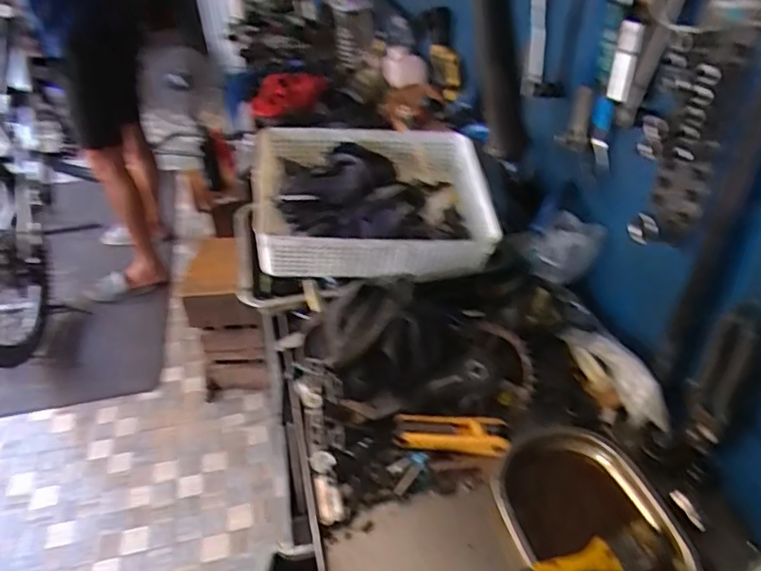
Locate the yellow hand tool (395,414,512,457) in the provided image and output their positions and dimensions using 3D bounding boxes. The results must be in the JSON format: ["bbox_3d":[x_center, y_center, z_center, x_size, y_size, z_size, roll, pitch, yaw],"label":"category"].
[{"bbox_3d":[0.085,0.175,0.682,0.128,0.021,0.043,2,38,5],"label":"yellow hand tool"}]

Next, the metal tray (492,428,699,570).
[{"bbox_3d":[0.214,0.241,0.591,0.166,0.031,0.217,-9,38,-8],"label":"metal tray"}]

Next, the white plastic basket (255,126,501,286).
[{"bbox_3d":[-0.007,-0.125,0.864,0.336,0.121,0.264,-3,37,-1],"label":"white plastic basket"}]

